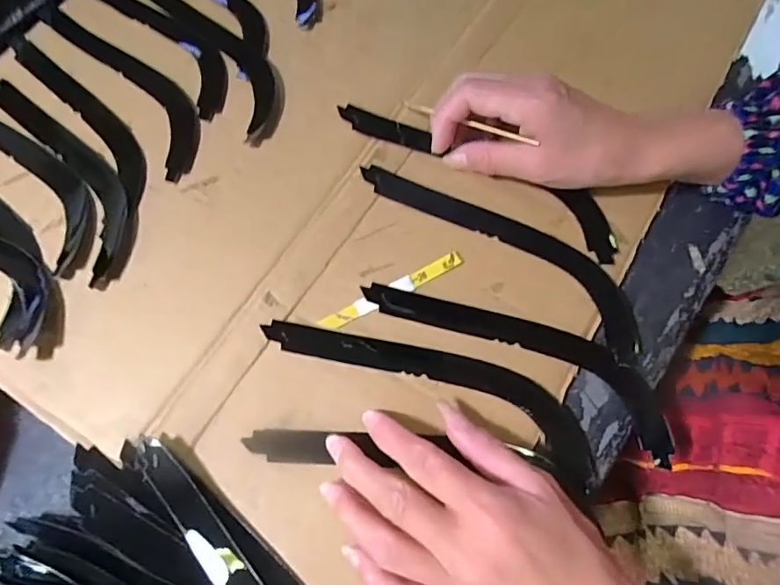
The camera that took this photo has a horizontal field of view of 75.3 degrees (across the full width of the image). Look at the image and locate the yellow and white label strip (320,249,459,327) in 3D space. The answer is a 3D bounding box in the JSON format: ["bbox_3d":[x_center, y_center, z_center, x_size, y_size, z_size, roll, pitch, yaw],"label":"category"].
[{"bbox_3d":[0.002,-0.001,0.315,0.097,0.004,0.011,-28,72,-9],"label":"yellow and white label strip"}]

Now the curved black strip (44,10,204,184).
[{"bbox_3d":[-0.194,-0.160,0.376,0.046,0.009,0.201,-38,74,-12],"label":"curved black strip"}]

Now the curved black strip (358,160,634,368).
[{"bbox_3d":[0.076,-0.033,0.327,0.206,0.012,0.041,35,74,13],"label":"curved black strip"}]

